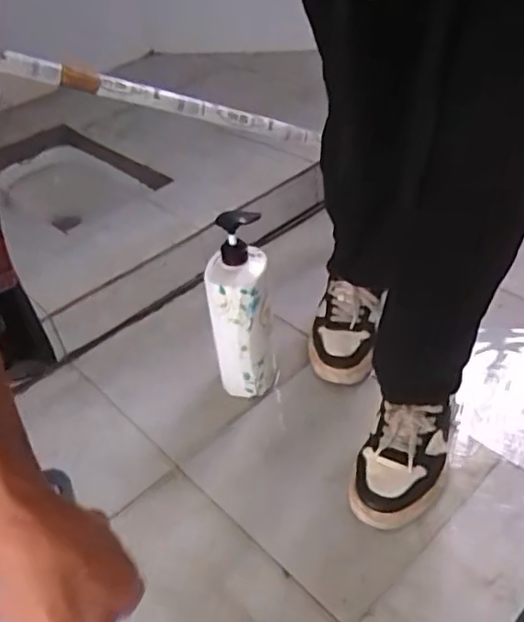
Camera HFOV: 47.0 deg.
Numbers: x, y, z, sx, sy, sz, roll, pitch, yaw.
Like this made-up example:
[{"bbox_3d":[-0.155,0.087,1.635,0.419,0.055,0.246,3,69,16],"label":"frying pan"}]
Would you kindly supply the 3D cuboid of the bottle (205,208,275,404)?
[{"bbox_3d":[-0.027,0.003,0.812,0.079,0.274,0.070,-3,37,0],"label":"bottle"}]

